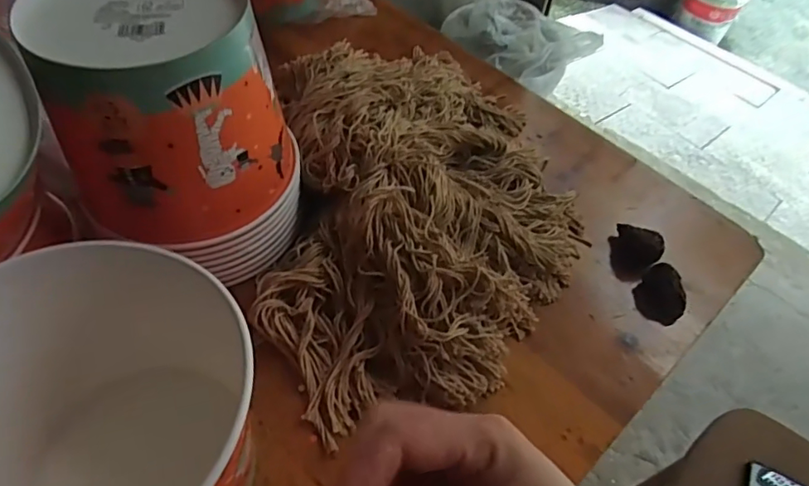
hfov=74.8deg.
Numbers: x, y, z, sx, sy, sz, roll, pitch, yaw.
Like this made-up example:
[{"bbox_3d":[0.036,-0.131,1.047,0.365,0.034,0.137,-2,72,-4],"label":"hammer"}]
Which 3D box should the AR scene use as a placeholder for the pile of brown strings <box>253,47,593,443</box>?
[{"bbox_3d":[0.023,-0.039,0.447,0.265,0.071,0.362,0,52,-6],"label":"pile of brown strings"}]

